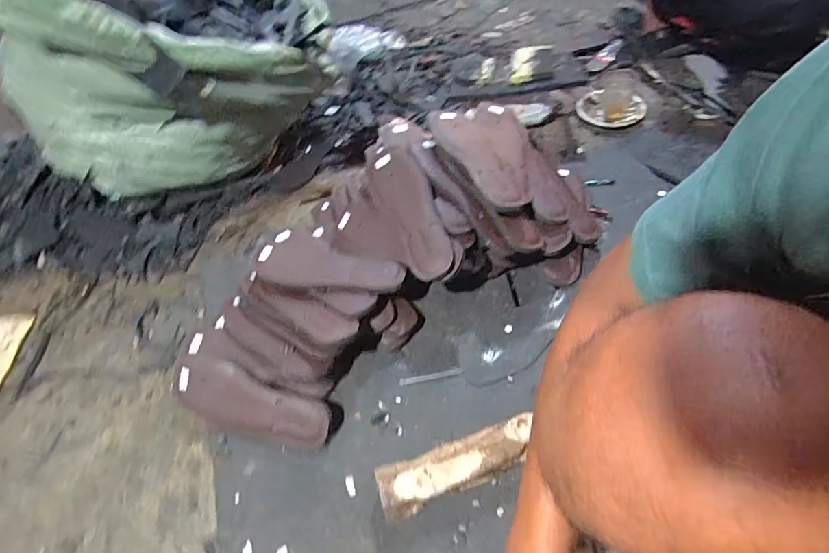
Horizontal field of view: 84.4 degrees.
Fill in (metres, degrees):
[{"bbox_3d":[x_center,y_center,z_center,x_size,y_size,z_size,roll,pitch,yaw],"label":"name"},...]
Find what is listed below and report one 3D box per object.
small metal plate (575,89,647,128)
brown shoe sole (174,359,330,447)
[{"bbox_3d":[0.441,-0.379,1.030,0.139,0.019,0.135,-3,52,4],"label":"small metal plate"},{"bbox_3d":[-0.232,0.180,0.656,0.232,0.022,0.084,14,82,10],"label":"brown shoe sole"}]

